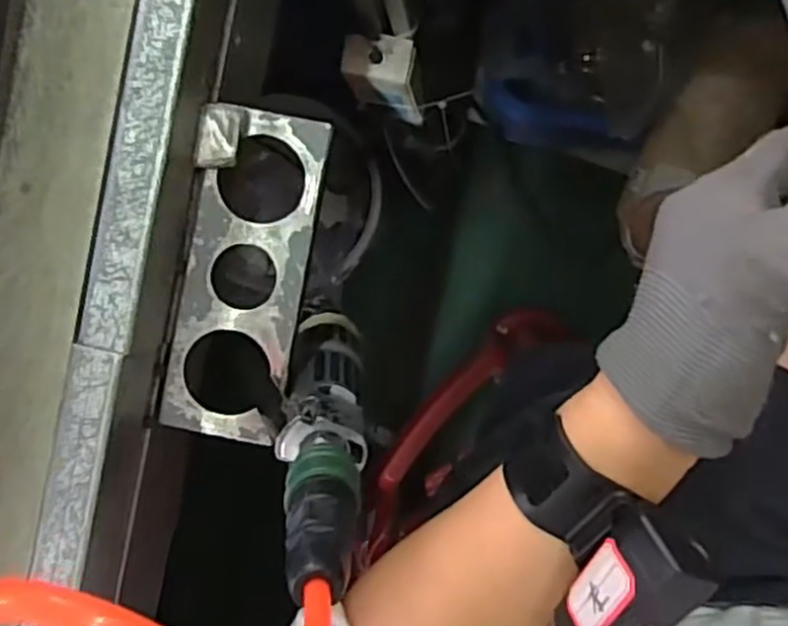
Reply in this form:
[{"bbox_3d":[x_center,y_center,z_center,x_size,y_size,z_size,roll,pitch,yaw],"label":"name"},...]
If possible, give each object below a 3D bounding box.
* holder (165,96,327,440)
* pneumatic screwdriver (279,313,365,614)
[{"bbox_3d":[-0.070,-0.016,0.342,0.055,0.020,0.152,11,95,4],"label":"holder"},{"bbox_3d":[-0.031,0.048,0.333,0.032,0.217,0.029,-27,112,8],"label":"pneumatic screwdriver"}]

